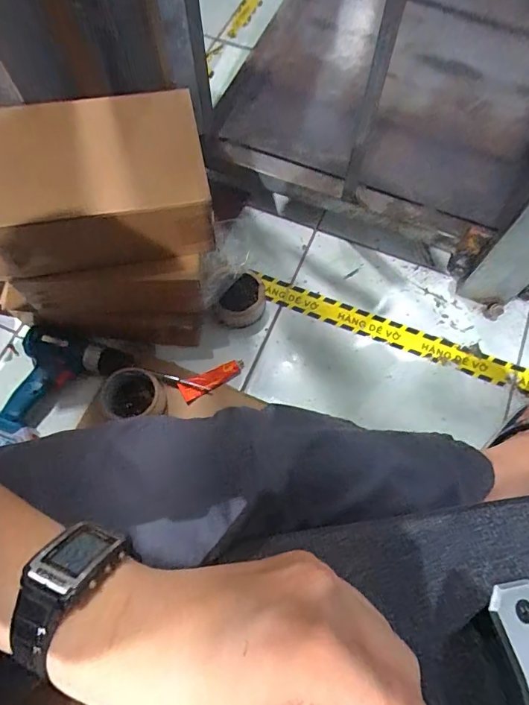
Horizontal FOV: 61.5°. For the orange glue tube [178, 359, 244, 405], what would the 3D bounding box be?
[{"bbox_3d":[-0.085,0.043,0.729,0.110,0.013,0.035,-29,72,-10],"label":"orange glue tube"}]

